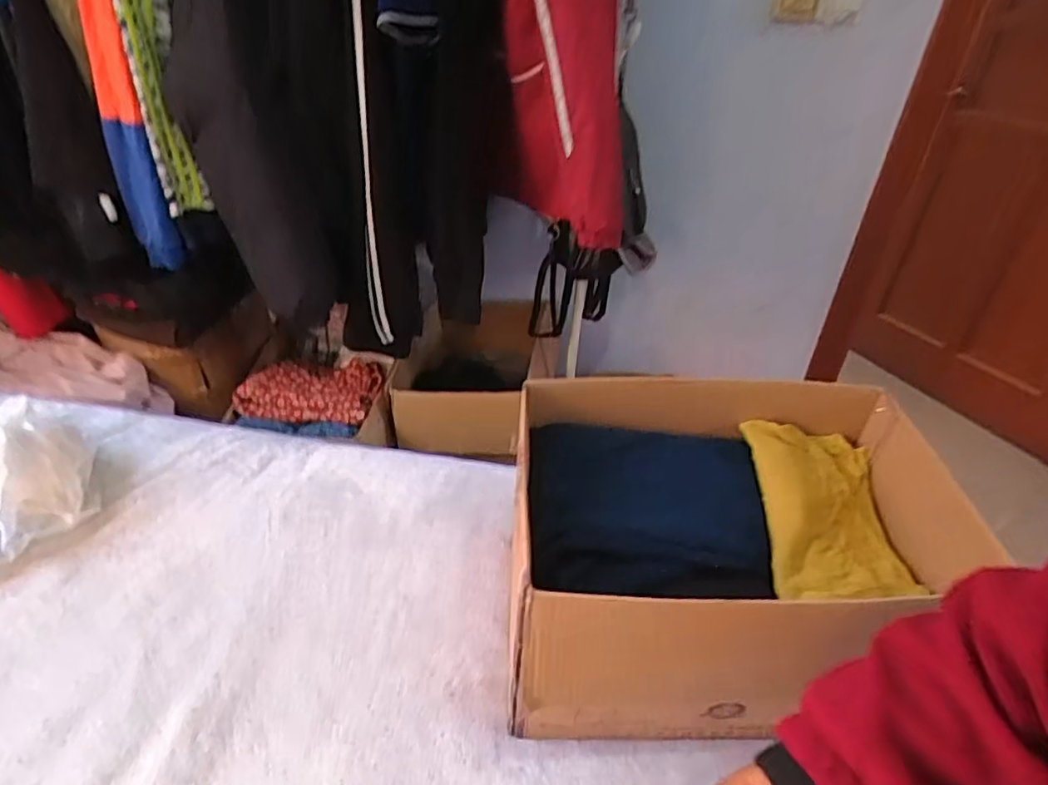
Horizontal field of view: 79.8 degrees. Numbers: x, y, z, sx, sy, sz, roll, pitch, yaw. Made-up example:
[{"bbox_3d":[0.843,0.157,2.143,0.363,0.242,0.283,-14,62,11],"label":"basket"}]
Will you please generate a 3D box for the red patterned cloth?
[{"bbox_3d":[-0.469,-0.018,1.426,0.288,0.068,0.247,5,36,2],"label":"red patterned cloth"}]

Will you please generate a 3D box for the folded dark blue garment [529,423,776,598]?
[{"bbox_3d":[0.123,0.111,0.627,0.237,0.030,0.197,1,36,-3],"label":"folded dark blue garment"}]

